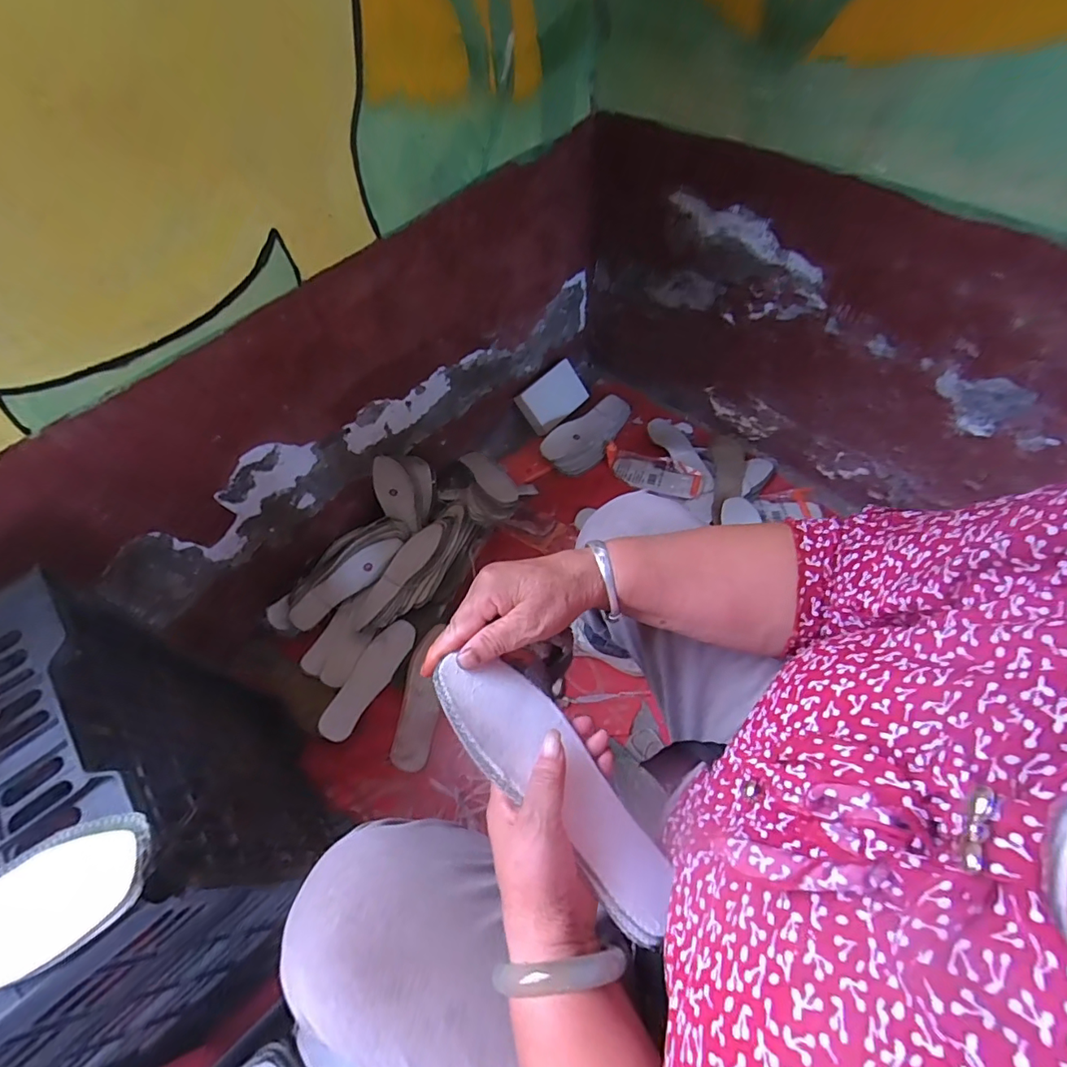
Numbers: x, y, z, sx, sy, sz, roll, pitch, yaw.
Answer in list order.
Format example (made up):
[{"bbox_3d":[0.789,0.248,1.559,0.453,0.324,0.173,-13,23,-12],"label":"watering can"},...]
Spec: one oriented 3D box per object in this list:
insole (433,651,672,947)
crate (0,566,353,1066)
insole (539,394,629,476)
[{"bbox_3d":[0.016,0.163,0.345,0.205,0.010,0.067,47,43,5],"label":"insole"},{"bbox_3d":[-0.430,0.325,0.533,0.279,0.435,0.322,-40,63,-19],"label":"crate"},{"bbox_3d":[0.123,-0.214,1.114,0.225,0.018,0.107,-40,89,-19],"label":"insole"}]

